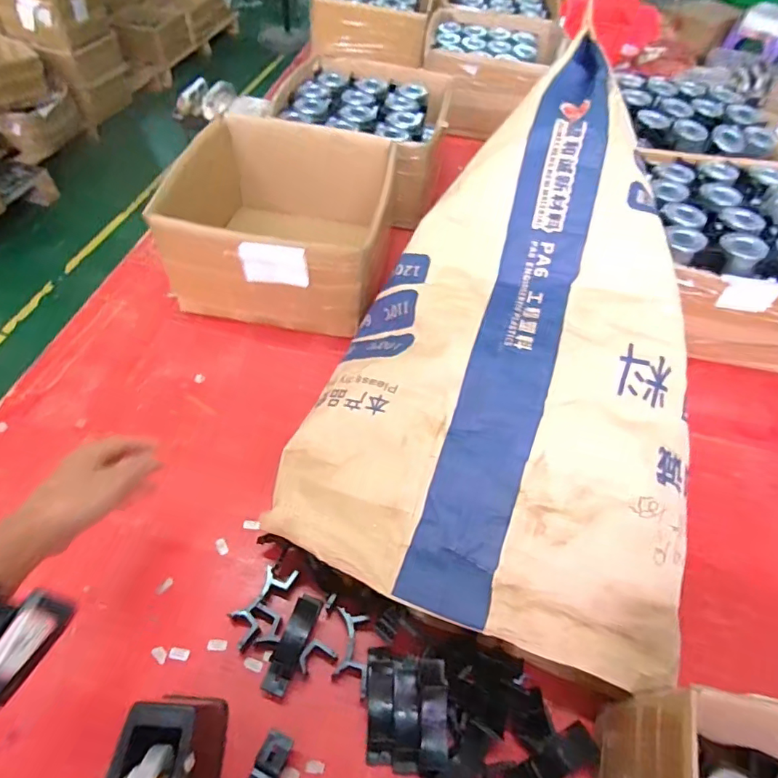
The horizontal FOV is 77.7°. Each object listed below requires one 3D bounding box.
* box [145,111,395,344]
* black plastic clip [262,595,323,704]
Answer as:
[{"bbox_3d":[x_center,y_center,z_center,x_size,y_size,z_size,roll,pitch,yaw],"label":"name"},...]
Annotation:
[{"bbox_3d":[-0.183,-0.270,0.821,0.338,0.192,0.338,9,53,2],"label":"box"},{"bbox_3d":[-0.102,0.273,0.518,0.028,0.030,0.103,19,54,10],"label":"black plastic clip"}]

